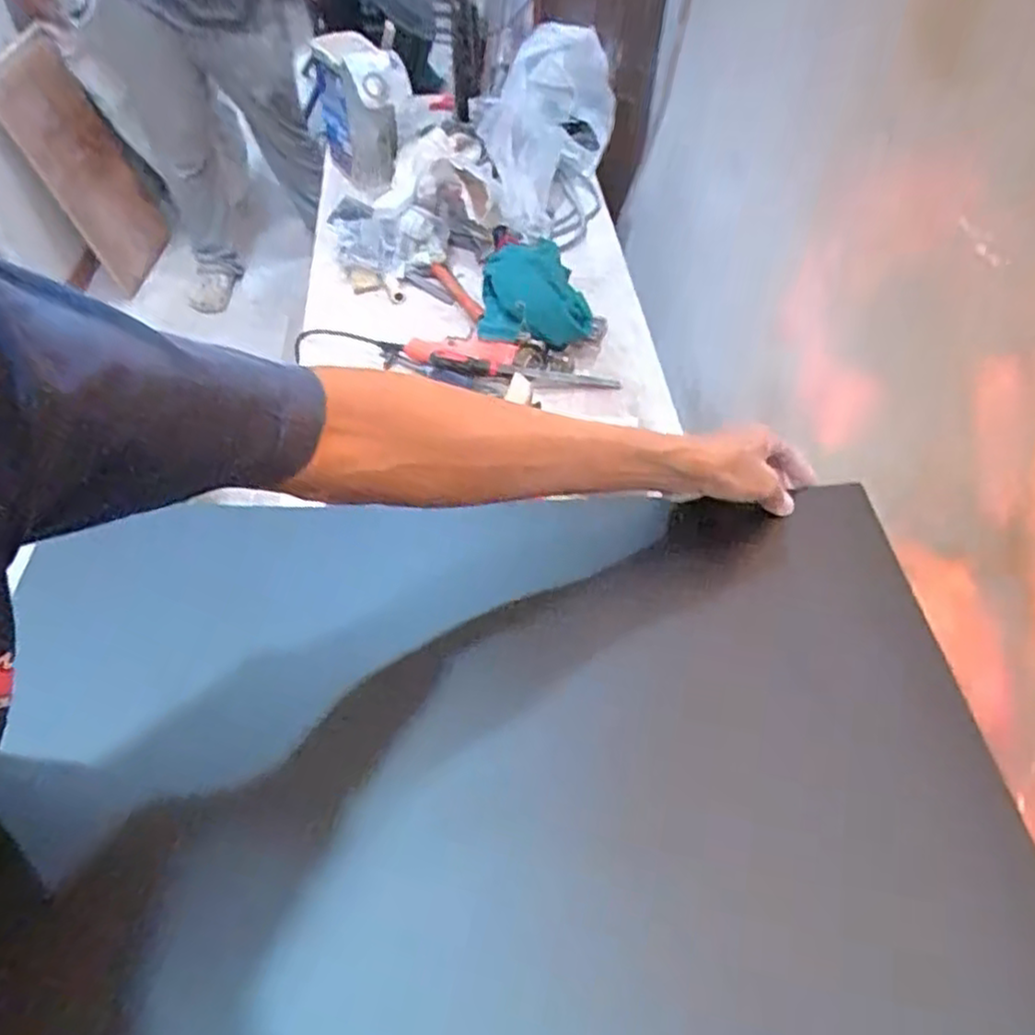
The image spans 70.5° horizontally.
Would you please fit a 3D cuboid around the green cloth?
[{"bbox_3d":[0.035,-0.419,1.319,0.194,0.117,0.239,5,50,-2],"label":"green cloth"}]

